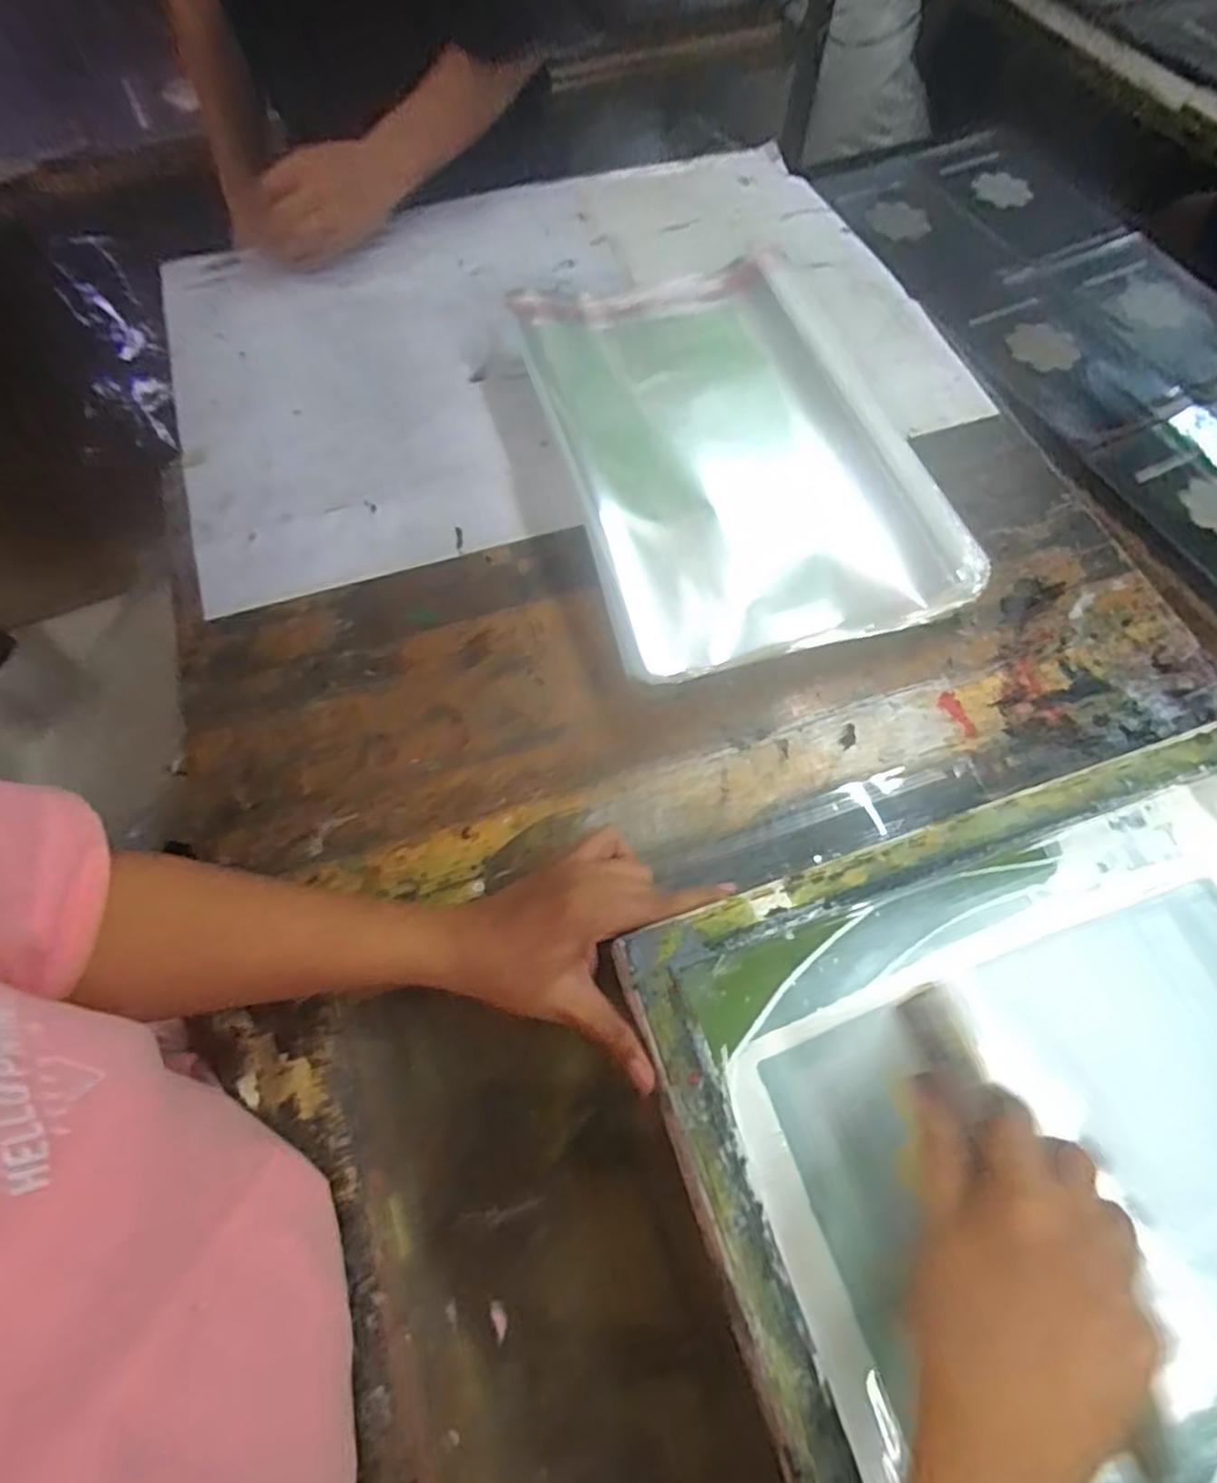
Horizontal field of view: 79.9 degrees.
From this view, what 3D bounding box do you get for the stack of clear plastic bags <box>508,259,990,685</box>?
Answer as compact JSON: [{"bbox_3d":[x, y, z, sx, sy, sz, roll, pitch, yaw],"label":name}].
[{"bbox_3d":[0.095,-0.240,0.601,0.272,0.065,0.390,-15,66,-9],"label":"stack of clear plastic bags"}]

